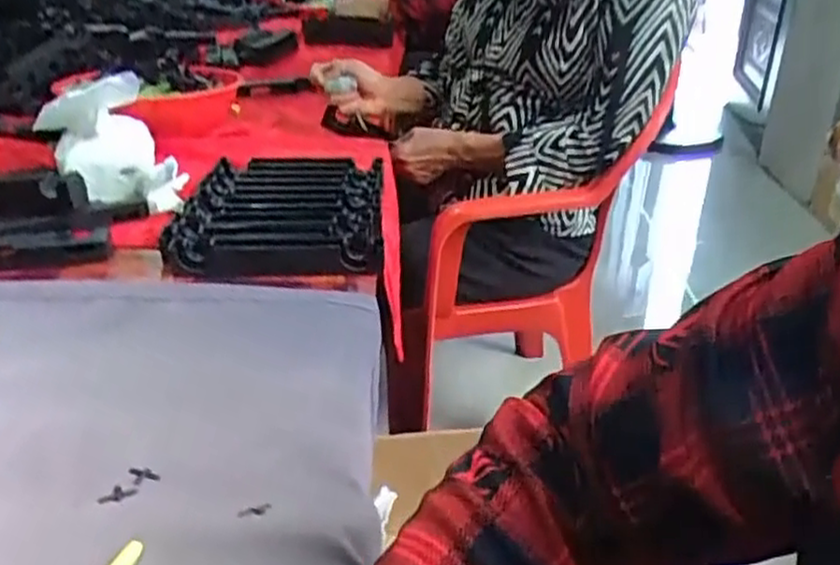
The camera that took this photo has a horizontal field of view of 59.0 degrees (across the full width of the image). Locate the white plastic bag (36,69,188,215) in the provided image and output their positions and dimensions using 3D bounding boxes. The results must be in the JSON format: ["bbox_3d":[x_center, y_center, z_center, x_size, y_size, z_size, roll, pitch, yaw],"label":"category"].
[{"bbox_3d":[-0.335,-0.155,0.805,0.127,0.117,0.147,-12,32,-21],"label":"white plastic bag"}]

